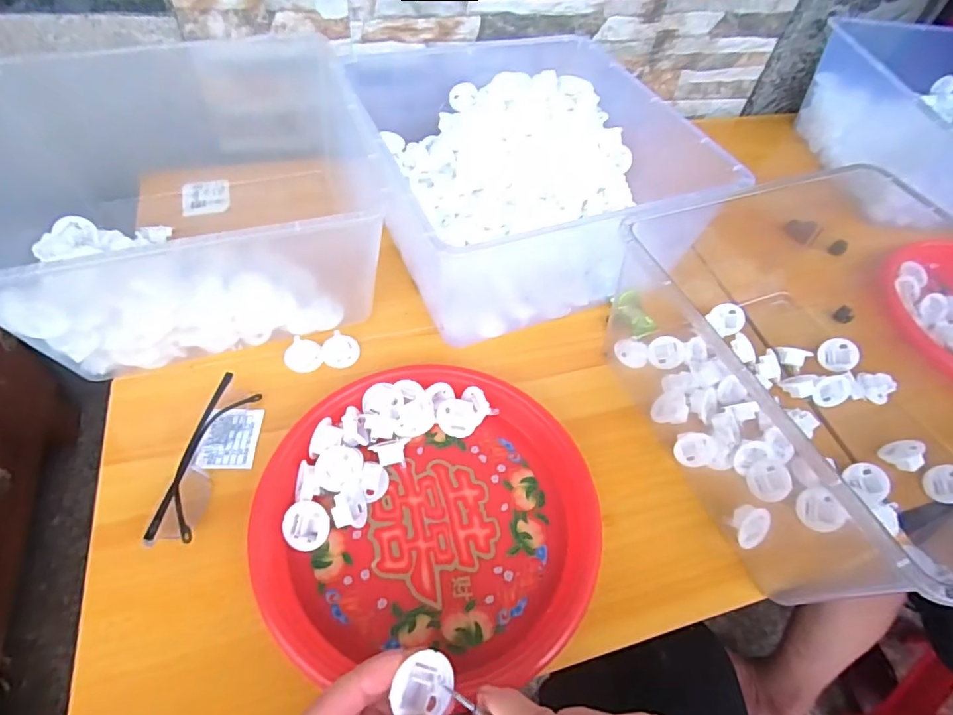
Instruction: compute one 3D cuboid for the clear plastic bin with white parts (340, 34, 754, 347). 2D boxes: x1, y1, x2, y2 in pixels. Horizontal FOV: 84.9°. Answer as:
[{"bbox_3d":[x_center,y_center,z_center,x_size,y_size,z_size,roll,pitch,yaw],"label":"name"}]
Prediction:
[{"bbox_3d":[0.038,-0.212,0.559,0.301,0.129,0.383,-13,56,-15],"label":"clear plastic bin with white parts"}]

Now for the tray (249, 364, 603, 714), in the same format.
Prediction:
[{"bbox_3d":[-0.032,0.107,0.380,0.233,0.024,0.218,11,54,3],"label":"tray"}]

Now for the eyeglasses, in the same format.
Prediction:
[{"bbox_3d":[-0.201,0.074,0.389,0.026,0.031,0.129,9,53,1],"label":"eyeglasses"}]

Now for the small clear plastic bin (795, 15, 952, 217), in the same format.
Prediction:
[{"bbox_3d":[0.621,-0.302,0.682,0.277,0.133,0.341,3,53,-5],"label":"small clear plastic bin"}]

